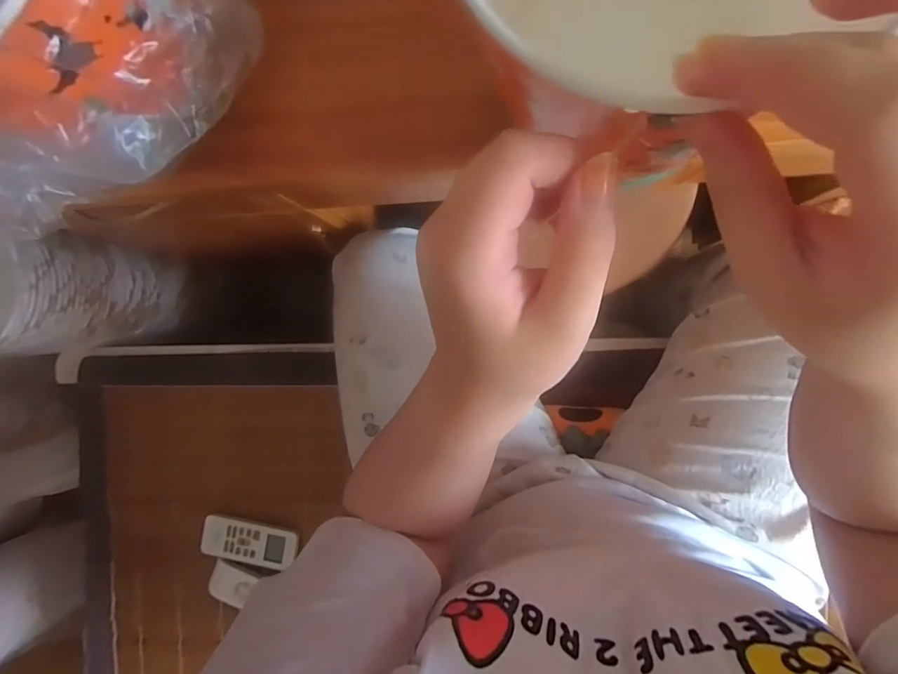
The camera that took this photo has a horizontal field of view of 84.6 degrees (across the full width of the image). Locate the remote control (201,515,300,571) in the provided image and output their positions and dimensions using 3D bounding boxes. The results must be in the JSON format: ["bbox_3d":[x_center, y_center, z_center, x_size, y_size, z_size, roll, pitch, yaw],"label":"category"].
[{"bbox_3d":[-0.276,0.285,0.683,0.126,0.017,0.058,13,93,-6],"label":"remote control"}]

